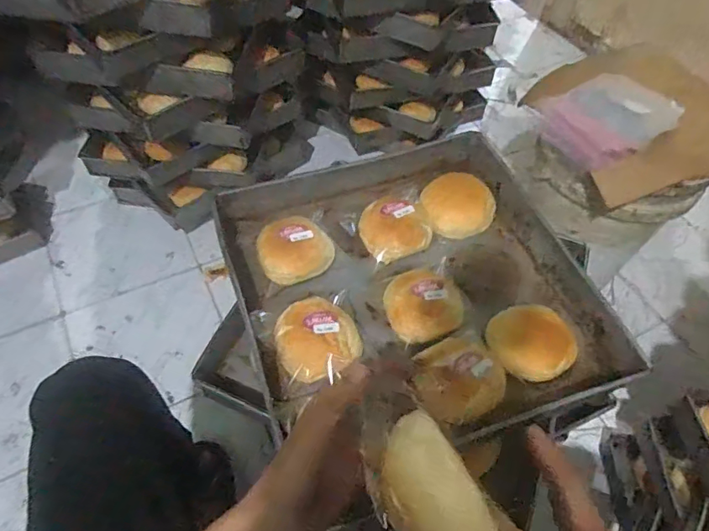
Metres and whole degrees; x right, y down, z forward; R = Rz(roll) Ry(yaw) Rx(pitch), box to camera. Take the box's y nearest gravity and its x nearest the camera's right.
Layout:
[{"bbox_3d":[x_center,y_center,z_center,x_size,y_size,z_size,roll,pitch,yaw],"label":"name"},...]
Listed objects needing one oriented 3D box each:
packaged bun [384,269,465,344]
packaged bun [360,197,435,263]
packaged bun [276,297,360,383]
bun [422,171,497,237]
[{"bbox_3d":[0.083,0.045,0.616,0.093,0.041,0.091,1,55,-2],"label":"packaged bun"},{"bbox_3d":[0.054,-0.053,0.690,0.091,0.050,0.091,1,55,-2],"label":"packaged bun"},{"bbox_3d":[-0.044,0.089,0.592,0.095,0.049,0.091,1,55,-2],"label":"packaged bun"},{"bbox_3d":[0.150,-0.093,0.714,0.104,0.051,0.104,1,55,-2],"label":"bun"}]

